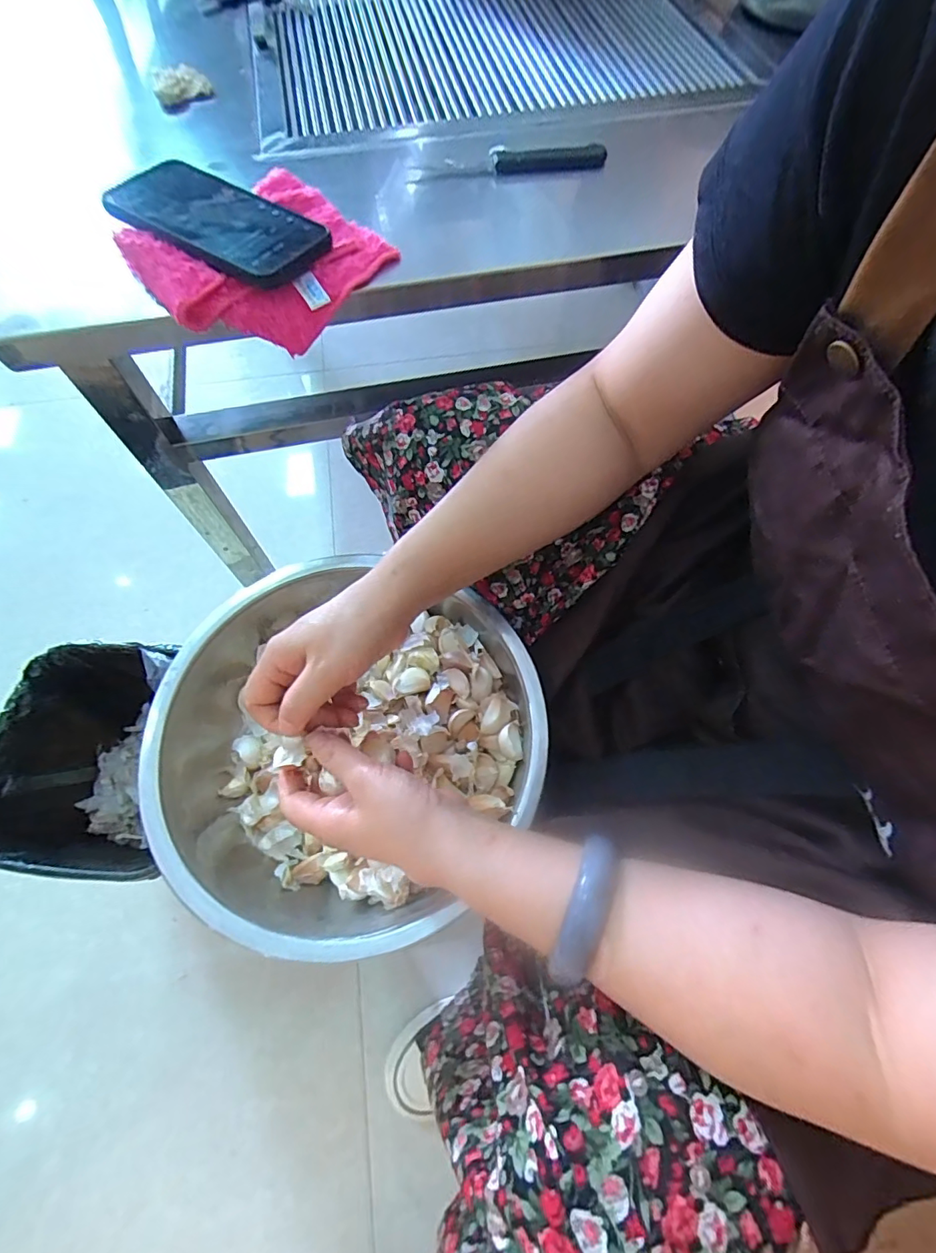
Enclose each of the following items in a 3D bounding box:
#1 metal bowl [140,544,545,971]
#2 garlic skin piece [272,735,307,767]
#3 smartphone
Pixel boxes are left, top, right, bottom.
[{"bbox_3d":[-0.105,0.096,0.423,0.309,0.097,0.286,0,65,-1],"label":"metal bowl"},{"bbox_3d":[-0.115,0.081,0.319,0.021,0.008,0.016,-3,65,-3],"label":"garlic skin piece"},{"bbox_3d":[-0.180,-0.286,0.352,0.153,0.016,0.077,29,68,12],"label":"smartphone"}]

